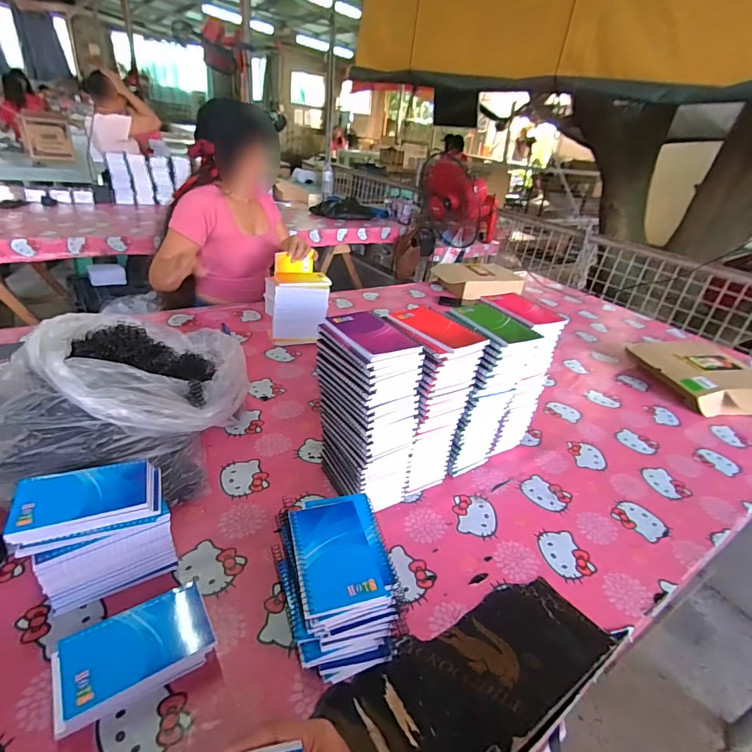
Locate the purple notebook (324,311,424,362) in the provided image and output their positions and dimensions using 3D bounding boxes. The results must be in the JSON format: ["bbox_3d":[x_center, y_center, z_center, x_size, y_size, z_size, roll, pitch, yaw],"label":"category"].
[{"bbox_3d":[-0.007,-0.060,0.582,0.091,0.010,0.133,-14,36,-30],"label":"purple notebook"}]

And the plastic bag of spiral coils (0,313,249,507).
[{"bbox_3d":[-0.396,0.021,0.696,0.340,0.228,0.343,-2,32,-15],"label":"plastic bag of spiral coils"}]

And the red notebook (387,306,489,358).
[{"bbox_3d":[0.088,-0.067,0.617,0.092,0.016,0.125,-16,37,-33],"label":"red notebook"}]

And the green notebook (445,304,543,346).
[{"bbox_3d":[0.183,-0.082,0.668,0.098,0.018,0.125,-14,37,-31],"label":"green notebook"}]

